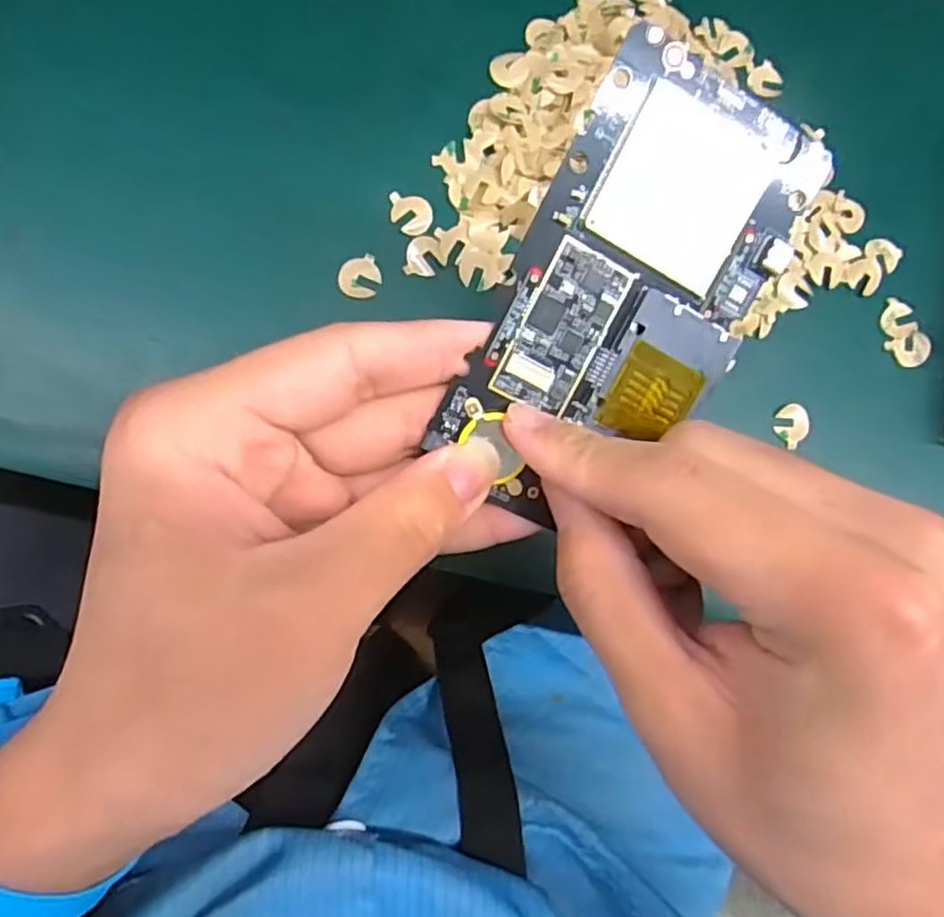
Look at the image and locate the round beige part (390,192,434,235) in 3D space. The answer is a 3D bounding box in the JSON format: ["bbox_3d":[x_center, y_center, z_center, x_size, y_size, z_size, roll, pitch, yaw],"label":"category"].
[{"bbox_3d":[-0.026,-0.106,0.296,0.018,0.004,0.017,1,86,-9],"label":"round beige part"}]

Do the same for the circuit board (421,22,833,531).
[{"bbox_3d":[0.042,-0.041,0.184,0.064,0.005,0.122,26,97,-13],"label":"circuit board"}]

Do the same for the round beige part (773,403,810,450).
[{"bbox_3d":[0.146,-0.015,0.314,0.015,0.004,0.020,18,83,-7],"label":"round beige part"}]

